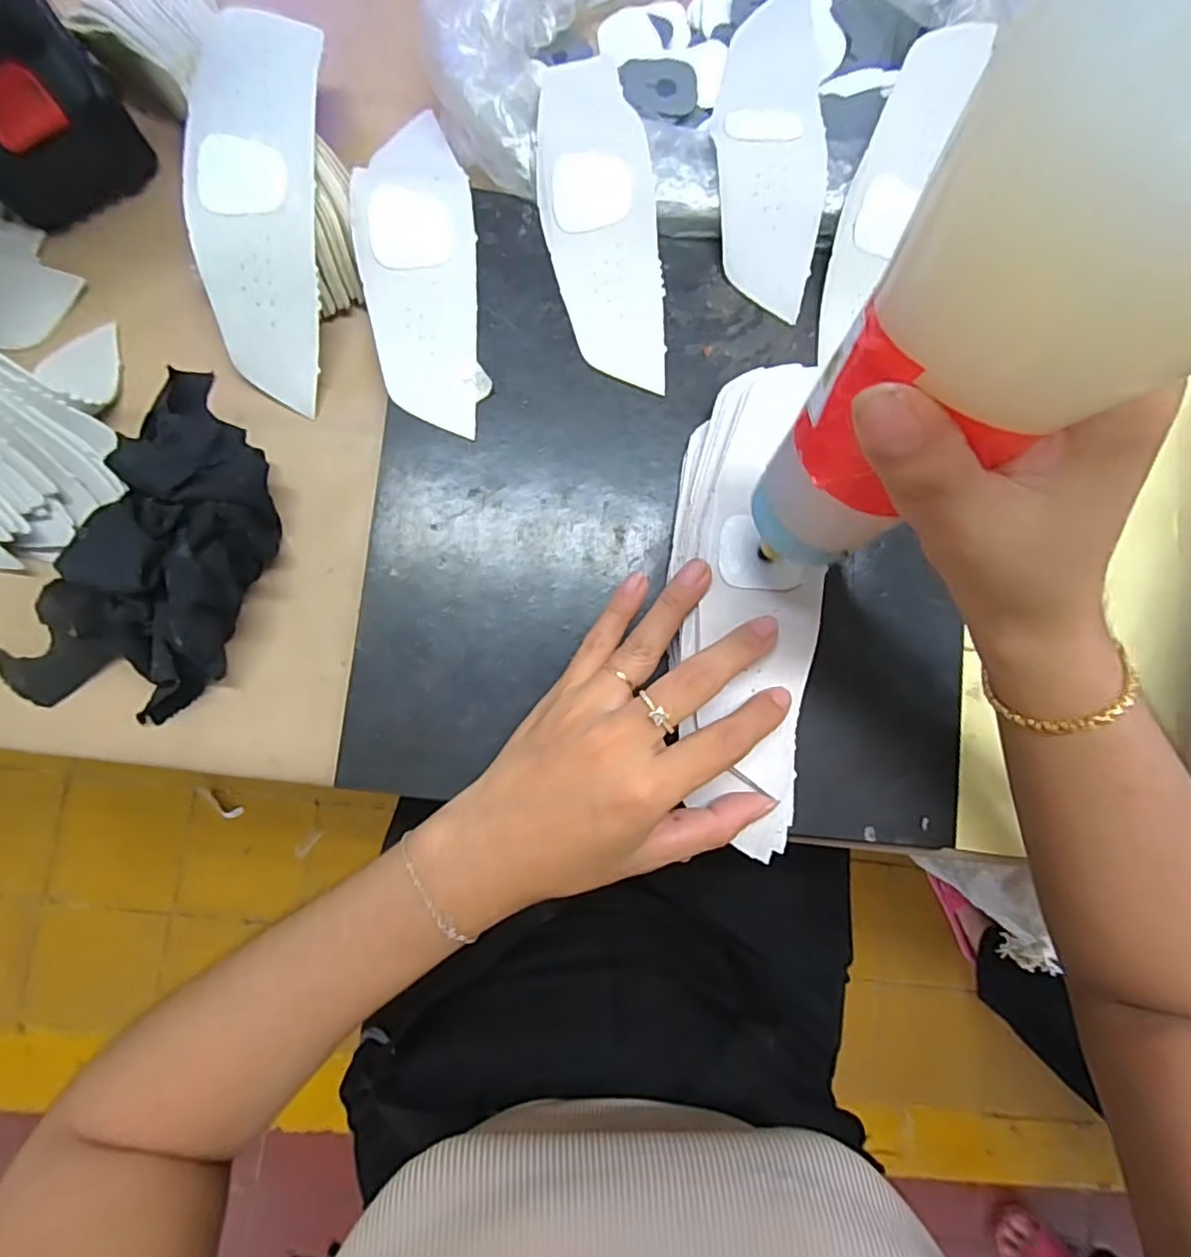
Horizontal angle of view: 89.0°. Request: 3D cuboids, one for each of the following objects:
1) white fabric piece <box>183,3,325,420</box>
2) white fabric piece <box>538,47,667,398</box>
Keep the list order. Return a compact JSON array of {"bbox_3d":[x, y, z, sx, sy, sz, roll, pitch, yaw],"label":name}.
[{"bbox_3d":[-0.159,-0.201,0.290,0.053,0.029,0.174,3,101,2],"label":"white fabric piece"},{"bbox_3d":[0.002,-0.214,0.306,0.055,0.023,0.184,-7,86,-5],"label":"white fabric piece"}]

